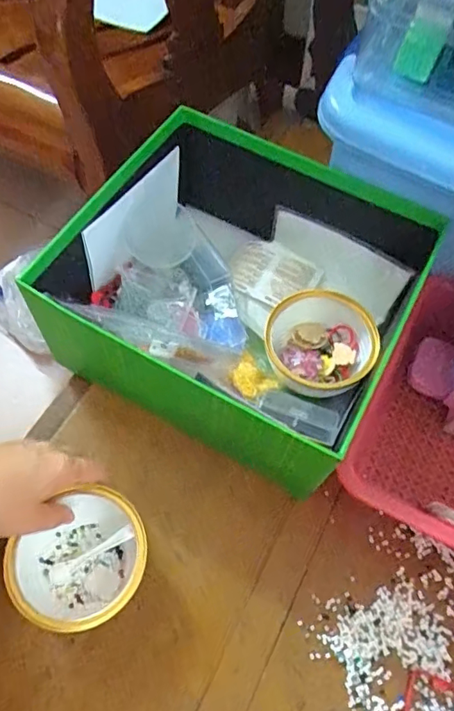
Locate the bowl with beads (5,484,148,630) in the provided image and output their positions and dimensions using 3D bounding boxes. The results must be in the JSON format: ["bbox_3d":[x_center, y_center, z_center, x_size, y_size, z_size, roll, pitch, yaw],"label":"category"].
[{"bbox_3d":[-0.110,0.160,0.397,0.099,0.064,0.092,2,61,-3],"label":"bowl with beads"}]

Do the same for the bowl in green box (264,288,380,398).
[{"bbox_3d":[0.085,-0.009,0.471,0.106,0.050,0.098,-37,69,-20],"label":"bowl in green box"}]

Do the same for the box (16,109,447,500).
[{"bbox_3d":[0.010,-0.054,0.470,0.276,0.150,0.227,23,62,9],"label":"box"}]

